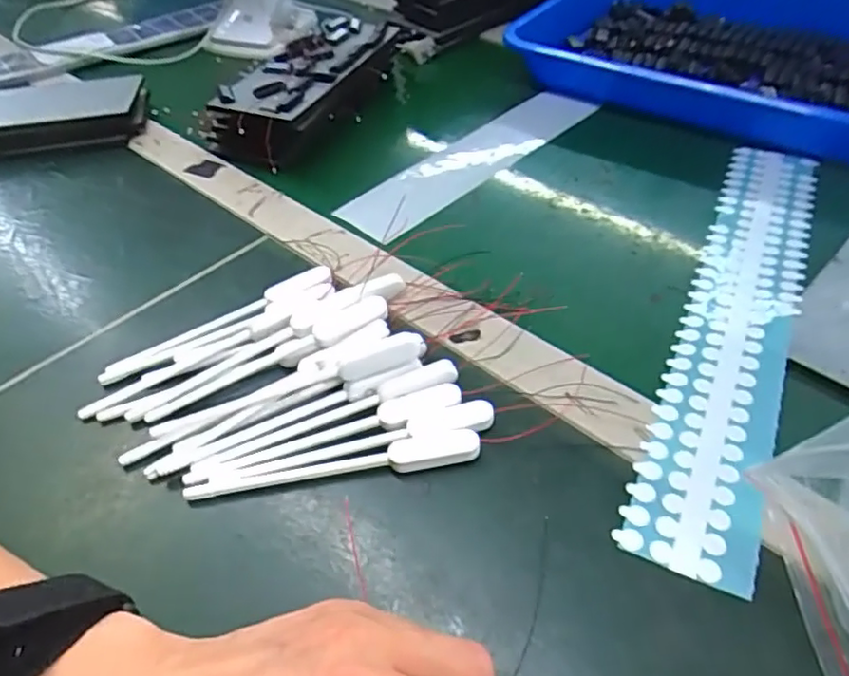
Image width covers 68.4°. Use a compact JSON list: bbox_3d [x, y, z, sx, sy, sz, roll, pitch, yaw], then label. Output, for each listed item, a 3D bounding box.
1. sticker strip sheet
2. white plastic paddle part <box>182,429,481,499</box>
[{"bbox_3d":[0.197,-0.022,0.387,0.061,0.004,0.378,18,49,21],"label":"sticker strip sheet"},{"bbox_3d":[-0.045,0.063,0.307,0.143,0.006,0.015,-9,45,-4],"label":"white plastic paddle part"}]

